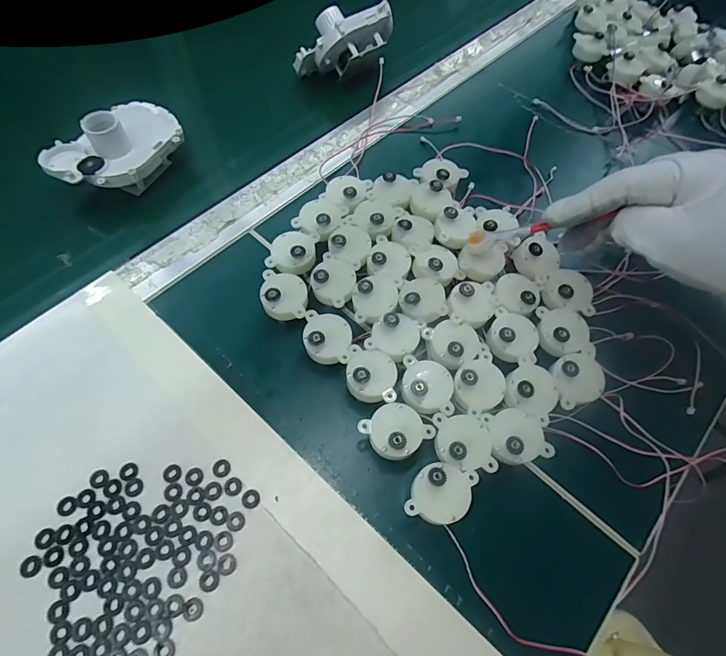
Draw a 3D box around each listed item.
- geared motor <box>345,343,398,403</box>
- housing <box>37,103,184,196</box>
[{"bbox_3d":[0.005,0.033,0.285,0.032,0.031,0.036,4,61,0],"label":"geared motor"},{"bbox_3d":[-0.203,-0.148,0.360,0.063,0.054,0.098,26,63,12],"label":"housing"}]

